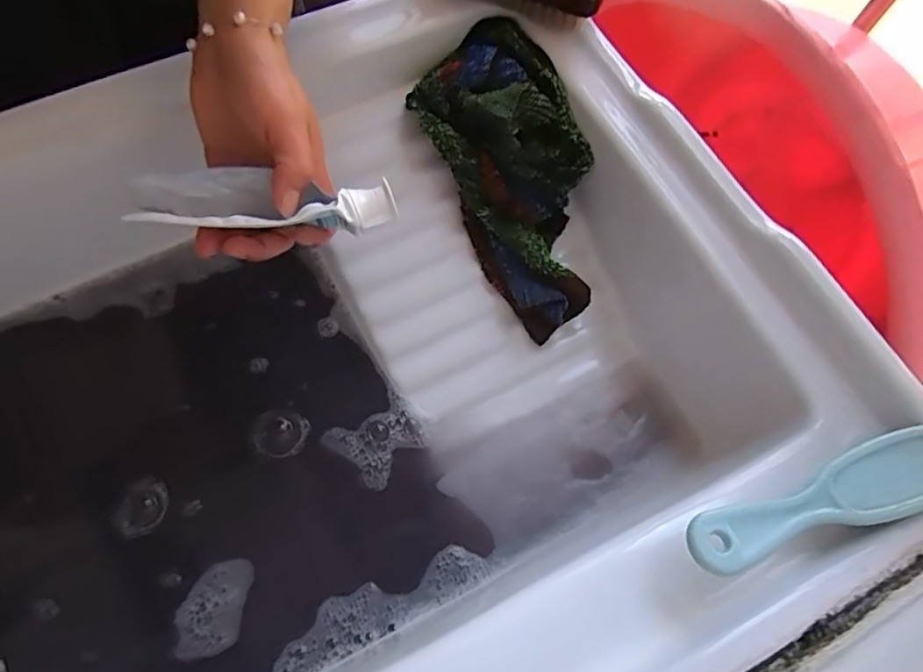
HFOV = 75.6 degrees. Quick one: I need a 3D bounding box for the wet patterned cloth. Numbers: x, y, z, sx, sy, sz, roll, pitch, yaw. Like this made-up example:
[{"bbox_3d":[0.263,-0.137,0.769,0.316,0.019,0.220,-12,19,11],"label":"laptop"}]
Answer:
[{"bbox_3d":[0.038,-0.120,0.451,0.112,0.053,0.244,-15,92,-8],"label":"wet patterned cloth"}]

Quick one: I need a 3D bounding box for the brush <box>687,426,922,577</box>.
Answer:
[{"bbox_3d":[0.190,0.085,0.304,0.164,0.015,0.038,-18,71,-10],"label":"brush"}]

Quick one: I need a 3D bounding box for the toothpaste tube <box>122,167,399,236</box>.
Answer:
[{"bbox_3d":[-0.109,-0.073,0.339,0.139,0.028,0.038,2,68,-7],"label":"toothpaste tube"}]

